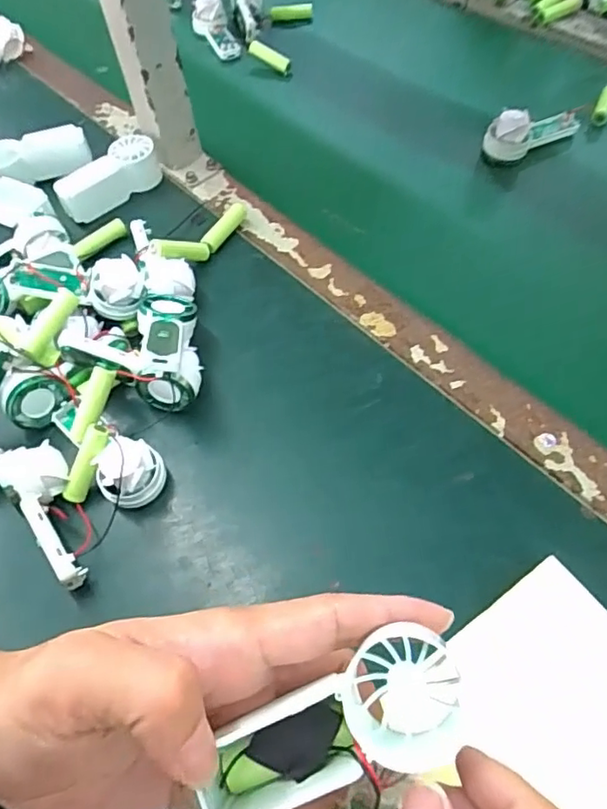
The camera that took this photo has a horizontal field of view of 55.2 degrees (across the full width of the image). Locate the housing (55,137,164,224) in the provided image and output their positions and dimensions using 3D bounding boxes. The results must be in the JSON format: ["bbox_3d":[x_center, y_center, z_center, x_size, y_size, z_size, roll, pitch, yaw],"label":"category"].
[{"bbox_3d":[-0.173,-0.200,0.516,0.036,0.034,0.090,40,67,23],"label":"housing"}]

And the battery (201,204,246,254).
[{"bbox_3d":[-0.067,-0.149,0.489,0.014,0.013,0.055,29,63,18],"label":"battery"}]

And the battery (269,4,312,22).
[{"bbox_3d":[-0.014,-0.460,0.683,0.048,0.013,0.017,-9,58,-4],"label":"battery"}]

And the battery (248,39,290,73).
[{"bbox_3d":[-0.036,-0.381,0.637,0.055,0.017,0.016,34,65,21],"label":"battery"}]

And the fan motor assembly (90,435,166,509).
[{"bbox_3d":[-0.109,0.042,0.364,0.039,0.036,0.036,-4,58,-1],"label":"fan motor assembly"}]

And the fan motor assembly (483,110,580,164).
[{"bbox_3d":[0.204,-0.248,0.520,0.090,0.040,0.035,-31,62,-17],"label":"fan motor assembly"}]

